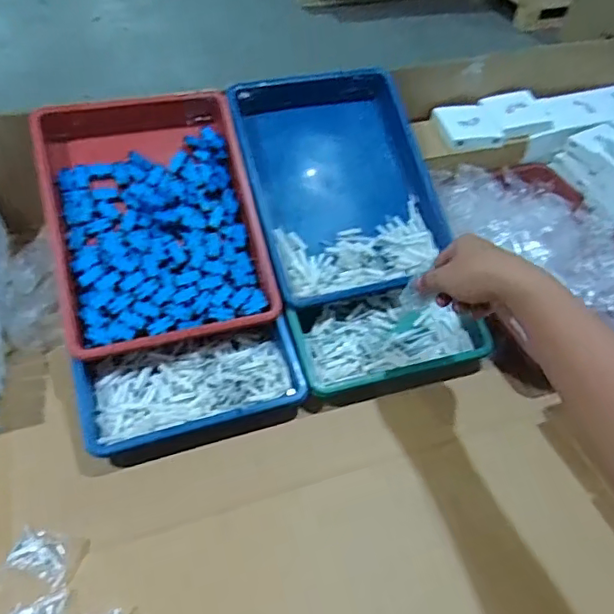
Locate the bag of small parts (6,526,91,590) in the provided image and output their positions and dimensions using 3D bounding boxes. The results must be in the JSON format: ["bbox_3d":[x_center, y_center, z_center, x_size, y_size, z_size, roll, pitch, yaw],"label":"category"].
[{"bbox_3d":[-0.239,0.227,0.516,0.063,0.009,0.043,12,49,6],"label":"bag of small parts"}]

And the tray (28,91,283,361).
[{"bbox_3d":[-0.180,-0.109,0.672,0.234,0.053,0.311,-12,73,-12],"label":"tray"}]

